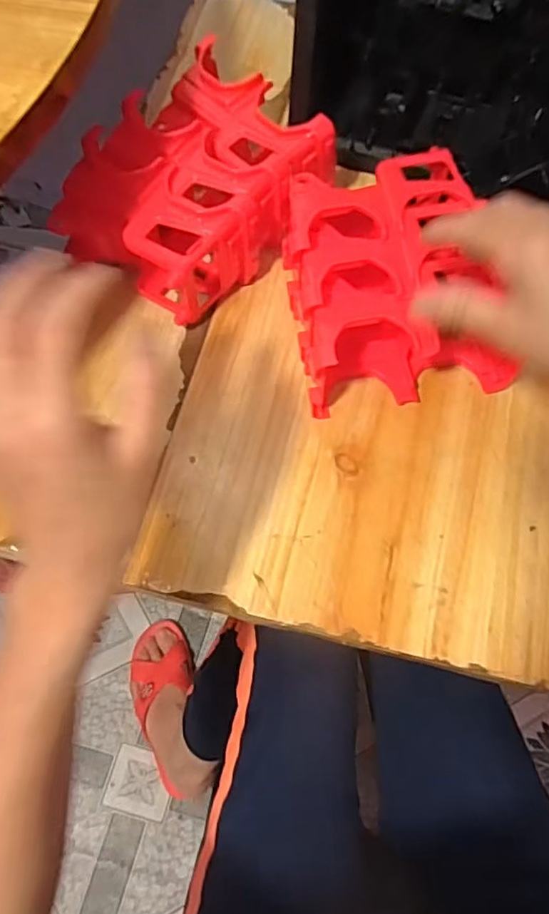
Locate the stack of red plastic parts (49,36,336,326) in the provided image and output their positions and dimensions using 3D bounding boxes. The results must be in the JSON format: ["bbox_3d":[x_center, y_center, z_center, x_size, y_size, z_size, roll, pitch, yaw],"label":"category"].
[{"bbox_3d":[-0.066,-0.220,0.471,0.154,0.078,0.201,38,72,12],"label":"stack of red plastic parts"}]

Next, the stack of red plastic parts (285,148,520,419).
[{"bbox_3d":[0.087,-0.136,0.437,0.155,0.083,0.172,-7,69,-5],"label":"stack of red plastic parts"}]

